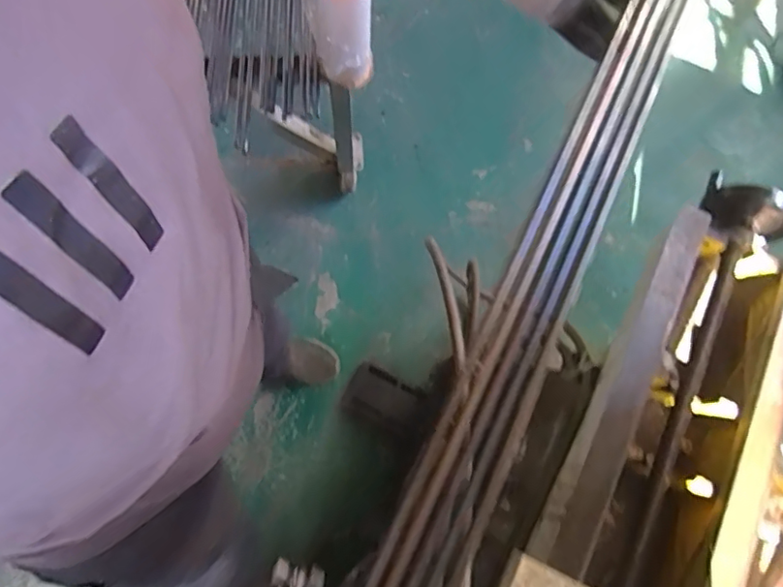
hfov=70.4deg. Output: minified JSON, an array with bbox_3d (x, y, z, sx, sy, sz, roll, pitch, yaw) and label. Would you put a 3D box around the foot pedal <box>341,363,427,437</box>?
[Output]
[{"bbox_3d":[-0.021,0.265,1.393,0.185,0.029,0.117,26,75,8],"label":"foot pedal"}]

